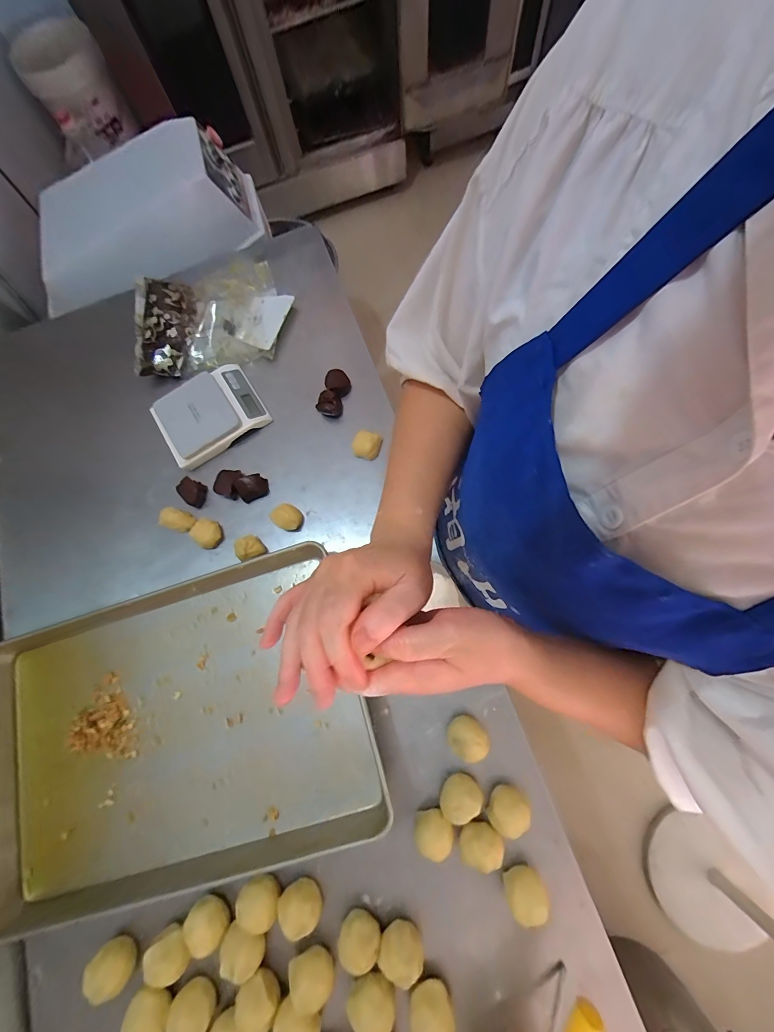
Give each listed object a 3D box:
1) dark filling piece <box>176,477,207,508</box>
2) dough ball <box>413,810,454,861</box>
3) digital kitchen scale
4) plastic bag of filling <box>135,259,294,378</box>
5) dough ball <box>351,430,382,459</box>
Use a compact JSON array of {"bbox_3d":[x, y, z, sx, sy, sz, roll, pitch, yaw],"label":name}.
[{"bbox_3d":[-0.357,-0.045,0.667,0.047,0.025,0.042,30,81,11],"label":"dark filling piece"},{"bbox_3d":[0.065,0.430,0.495,0.050,0.041,0.048,-2,75,6],"label":"dough ball"},{"bbox_3d":[-0.334,-0.196,0.683,0.184,0.029,0.146,-34,76,-3],"label":"digital kitchen scale"},{"bbox_3d":[-0.351,-0.403,0.735,0.312,0.047,0.217,-8,76,3],"label":"plastic bag of filling"},{"bbox_3d":[-0.037,-0.127,0.656,0.051,0.030,0.044,15,78,10],"label":"dough ball"}]

